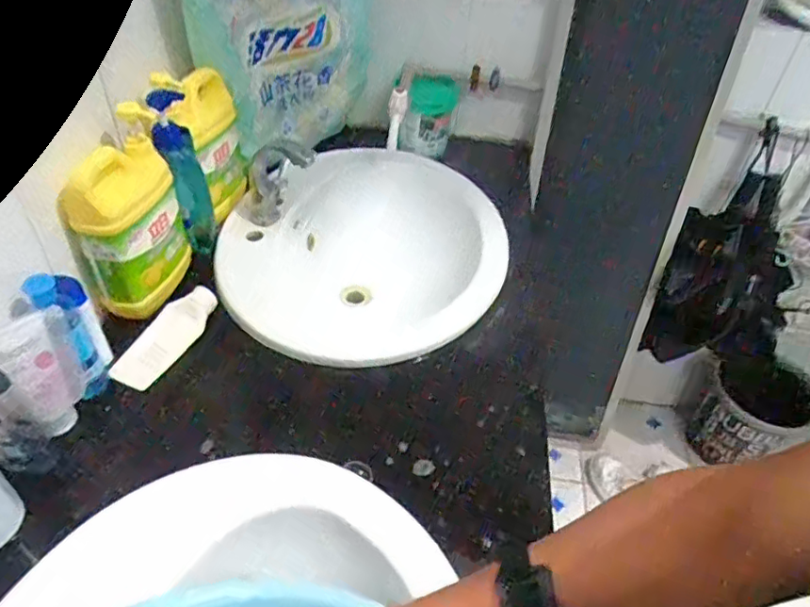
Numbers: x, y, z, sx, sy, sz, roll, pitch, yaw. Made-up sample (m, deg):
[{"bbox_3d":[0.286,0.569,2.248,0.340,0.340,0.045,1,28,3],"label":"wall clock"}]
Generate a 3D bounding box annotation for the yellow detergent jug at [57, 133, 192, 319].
[{"bbox_3d":[-0.343,-0.101,0.729,0.074,0.191,0.144,10,43,6],"label":"yellow detergent jug"}]

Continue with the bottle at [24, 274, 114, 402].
[{"bbox_3d":[-0.370,0.034,0.646,0.050,0.163,0.065,19,44,15],"label":"bottle"}]

